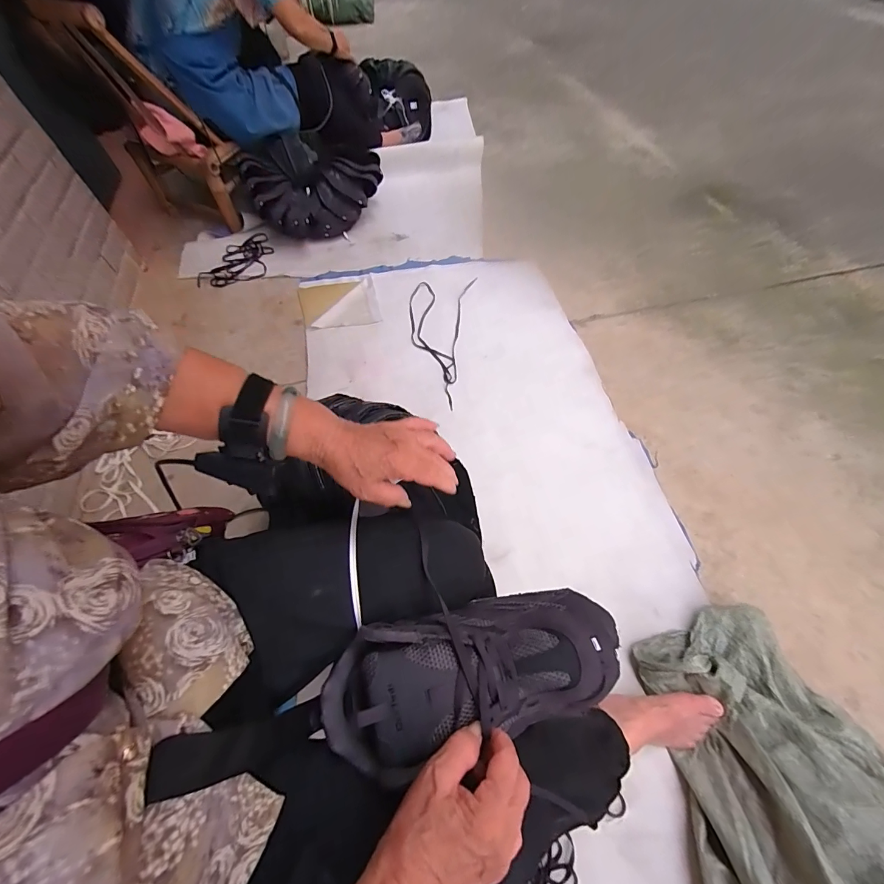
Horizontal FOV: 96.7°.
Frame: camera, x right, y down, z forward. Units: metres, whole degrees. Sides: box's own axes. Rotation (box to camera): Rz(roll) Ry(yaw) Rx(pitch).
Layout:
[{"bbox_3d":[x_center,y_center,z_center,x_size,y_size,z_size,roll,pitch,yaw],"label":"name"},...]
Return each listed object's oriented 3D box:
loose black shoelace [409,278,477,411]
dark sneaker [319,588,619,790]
[{"bbox_3d":[-0.023,-0.307,1.103,0.174,0.017,0.448,9,59,4],"label":"loose black shoelace"},{"bbox_3d":[0.035,0.216,0.368,0.279,0.092,0.111,-11,60,-10],"label":"dark sneaker"}]

